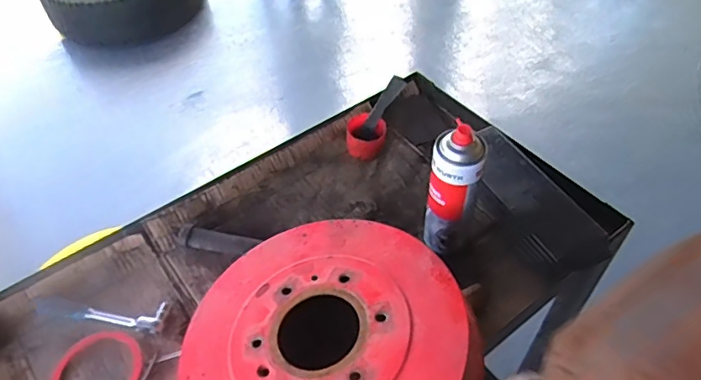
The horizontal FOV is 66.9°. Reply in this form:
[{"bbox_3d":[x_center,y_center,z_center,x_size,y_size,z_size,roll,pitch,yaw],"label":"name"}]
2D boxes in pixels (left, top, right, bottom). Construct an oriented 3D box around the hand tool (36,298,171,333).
[{"bbox_3d":[-0.339,0.165,0.713,0.185,0.020,0.043,4,50,3],"label":"hand tool"}]

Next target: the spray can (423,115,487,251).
[{"bbox_3d":[0.135,0.007,0.705,0.066,0.215,0.057,13,52,14],"label":"spray can"}]

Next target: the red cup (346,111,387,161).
[{"bbox_3d":[0.027,-0.092,0.897,0.064,0.054,0.059,-2,49,2],"label":"red cup"}]

